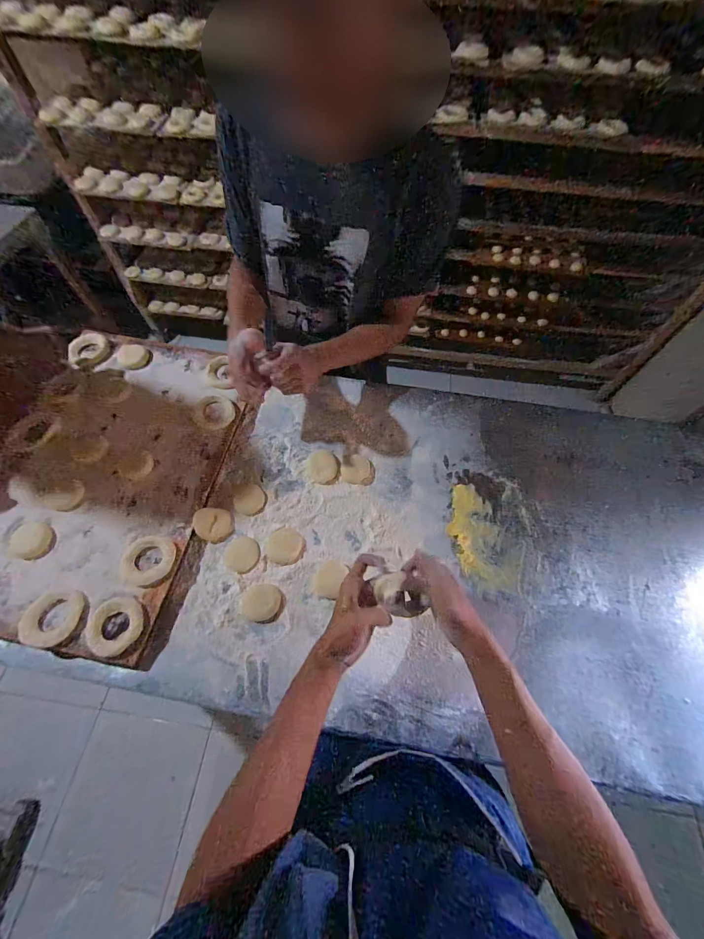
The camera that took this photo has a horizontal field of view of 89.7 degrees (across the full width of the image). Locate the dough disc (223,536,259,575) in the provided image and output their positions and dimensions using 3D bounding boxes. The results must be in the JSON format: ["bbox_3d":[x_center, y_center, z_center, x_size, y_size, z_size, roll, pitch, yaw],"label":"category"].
[{"bbox_3d":[-0.182,0.140,0.588,0.058,0.006,0.057,1,62,-2],"label":"dough disc"}]

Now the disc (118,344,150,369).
[{"bbox_3d":[-0.467,-0.244,0.754,0.066,0.013,0.059,40,68,17],"label":"disc"}]

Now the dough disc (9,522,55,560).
[{"bbox_3d":[-0.513,0.113,0.567,0.066,0.009,0.057,13,62,5],"label":"dough disc"}]

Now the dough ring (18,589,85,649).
[{"bbox_3d":[-0.436,0.216,0.515,0.079,0.012,0.075,1,62,-2],"label":"dough ring"}]

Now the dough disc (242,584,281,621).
[{"bbox_3d":[-0.142,0.206,0.552,0.058,0.011,0.051,2,62,-1],"label":"dough disc"}]

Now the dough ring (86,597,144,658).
[{"bbox_3d":[-0.351,0.229,0.519,0.079,0.015,0.076,1,62,-2],"label":"dough ring"}]

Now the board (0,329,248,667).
[{"bbox_3d":[-0.441,-0.006,0.642,0.415,0.043,0.588,13,62,5],"label":"board"}]

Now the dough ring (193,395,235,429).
[{"bbox_3d":[-0.268,-0.109,0.692,0.069,0.023,0.073,1,62,-2],"label":"dough ring"}]

